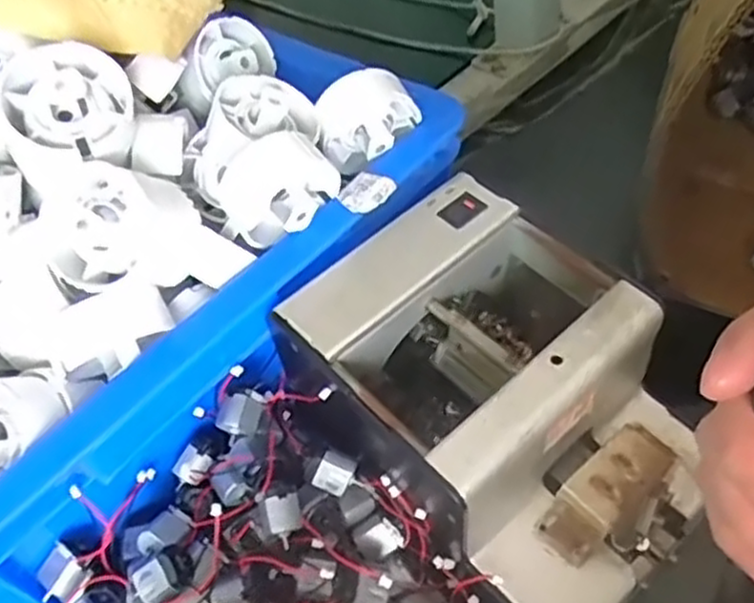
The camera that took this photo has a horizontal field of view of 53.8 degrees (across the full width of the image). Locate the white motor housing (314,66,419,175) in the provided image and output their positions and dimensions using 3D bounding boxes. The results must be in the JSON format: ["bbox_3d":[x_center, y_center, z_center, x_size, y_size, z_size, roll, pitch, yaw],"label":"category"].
[{"bbox_3d":[-0.004,-0.093,0.392,0.051,0.053,0.029,-5,50,5],"label":"white motor housing"}]

